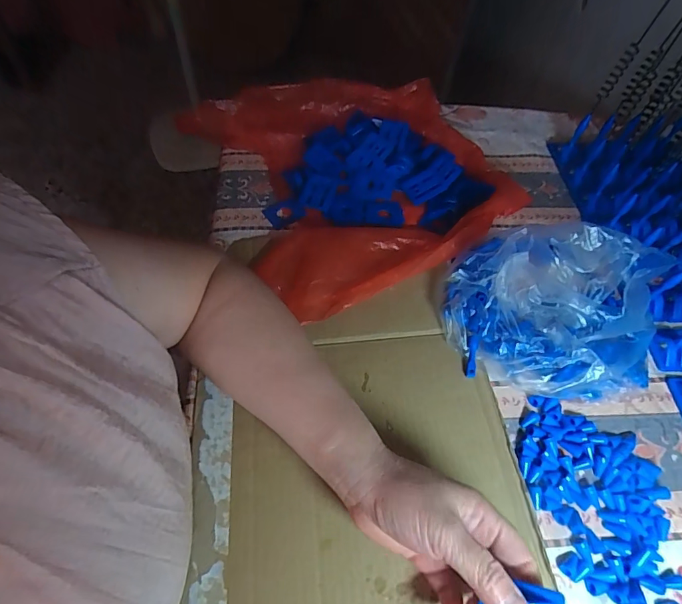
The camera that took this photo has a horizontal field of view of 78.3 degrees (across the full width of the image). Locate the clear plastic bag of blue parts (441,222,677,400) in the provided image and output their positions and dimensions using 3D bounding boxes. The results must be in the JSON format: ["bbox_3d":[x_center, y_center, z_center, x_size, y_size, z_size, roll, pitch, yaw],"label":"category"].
[{"bbox_3d":[0.187,0.003,0.365,0.176,0.081,0.131,7,56,0],"label":"clear plastic bag of blue parts"}]

